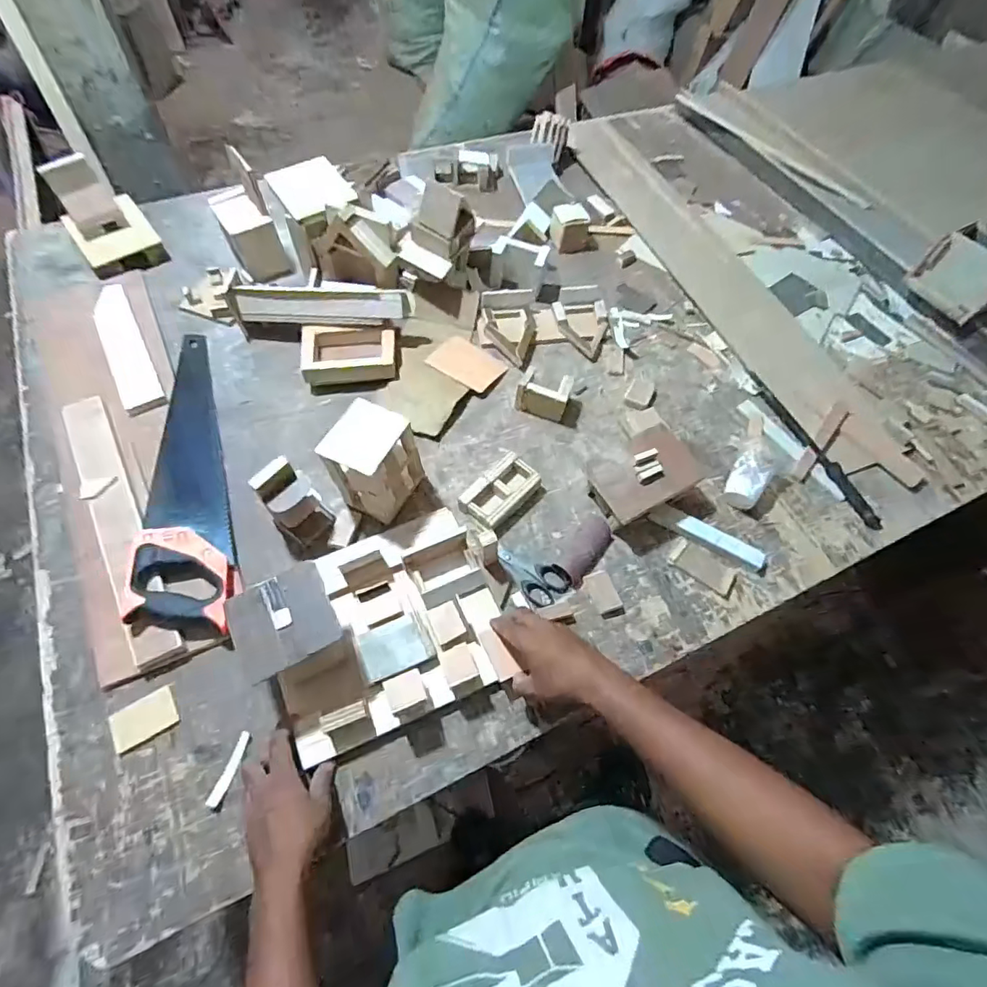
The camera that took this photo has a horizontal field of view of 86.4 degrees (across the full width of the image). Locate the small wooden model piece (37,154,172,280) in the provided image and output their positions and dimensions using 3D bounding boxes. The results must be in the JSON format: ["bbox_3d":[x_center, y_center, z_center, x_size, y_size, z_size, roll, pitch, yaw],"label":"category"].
[{"bbox_3d":[-0.706,-0.502,0.952,0.134,0.107,0.194,-31,67,-20],"label":"small wooden model piece"}]

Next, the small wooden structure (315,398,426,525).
[{"bbox_3d":[-0.161,-0.042,0.710,0.098,0.137,0.108,24,61,9],"label":"small wooden structure"}]

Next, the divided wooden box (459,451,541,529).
[{"bbox_3d":[0.010,0.000,0.767,0.071,0.034,0.128,41,65,17],"label":"divided wooden box"}]

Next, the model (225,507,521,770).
[{"bbox_3d":[-0.134,0.151,0.633,0.282,0.116,0.236,-20,68,-11],"label":"model"}]

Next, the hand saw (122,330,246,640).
[{"bbox_3d":[-0.434,-0.046,0.759,0.119,0.030,0.514,-3,55,-20],"label":"hand saw"}]

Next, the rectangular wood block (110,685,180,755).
[{"bbox_3d":[-0.401,0.259,0.605,0.064,0.011,0.047,-30,67,-18],"label":"rectangular wood block"}]

